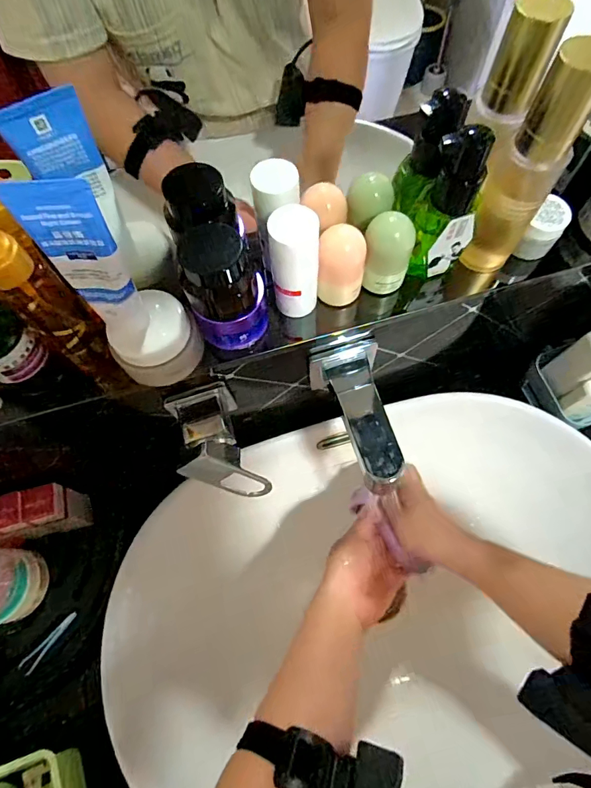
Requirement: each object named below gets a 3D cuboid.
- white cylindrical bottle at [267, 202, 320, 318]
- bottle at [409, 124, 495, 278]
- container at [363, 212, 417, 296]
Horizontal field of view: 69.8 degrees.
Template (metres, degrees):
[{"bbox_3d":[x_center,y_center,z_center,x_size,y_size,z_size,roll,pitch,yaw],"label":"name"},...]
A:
[{"bbox_3d":[0.000,-0.093,0.309,0.033,0.088,0.028,-1,68,1],"label":"white cylindrical bottle"},{"bbox_3d":[0.113,-0.135,0.311,0.041,0.106,0.034,-8,68,-1],"label":"bottle"},{"bbox_3d":[0.071,-0.108,0.330,0.035,0.058,0.030,13,69,7],"label":"container"}]

